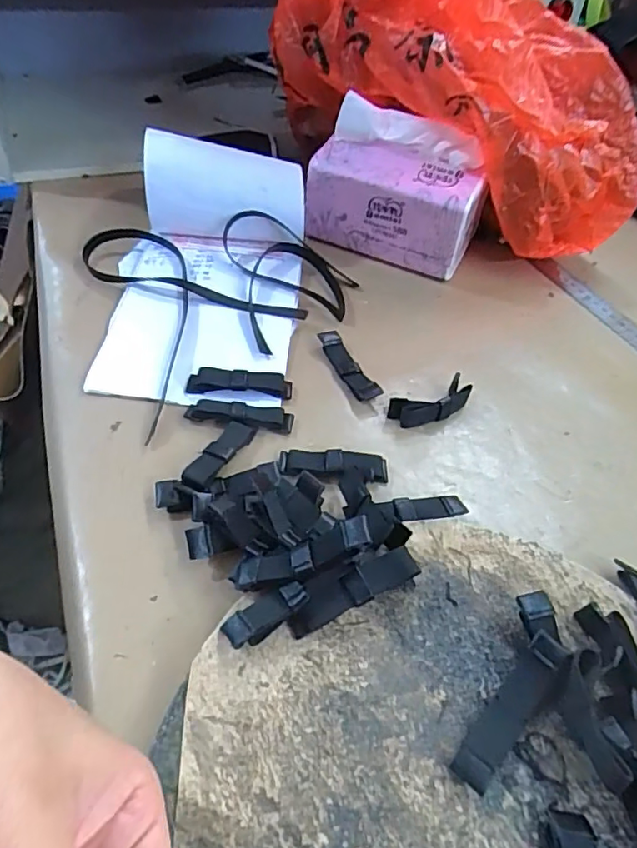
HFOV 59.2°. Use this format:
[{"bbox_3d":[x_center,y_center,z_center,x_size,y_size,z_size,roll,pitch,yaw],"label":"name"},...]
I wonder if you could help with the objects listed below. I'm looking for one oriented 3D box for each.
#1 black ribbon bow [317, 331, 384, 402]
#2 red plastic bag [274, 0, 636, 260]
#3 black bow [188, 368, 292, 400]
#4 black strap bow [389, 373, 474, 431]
[{"bbox_3d":[0.021,-0.041,0.407,0.016,0.012,0.070,-16,51,-20],"label":"black ribbon bow"},{"bbox_3d":[0.128,-0.277,0.482,0.333,0.183,0.170,30,48,-5],"label":"red plastic bag"},{"bbox_3d":[-0.053,-0.027,0.378,0.068,0.009,0.019,4,47,-3],"label":"black bow"},{"bbox_3d":[0.076,-0.014,0.379,0.055,0.017,0.022,-14,50,-19],"label":"black strap bow"}]

